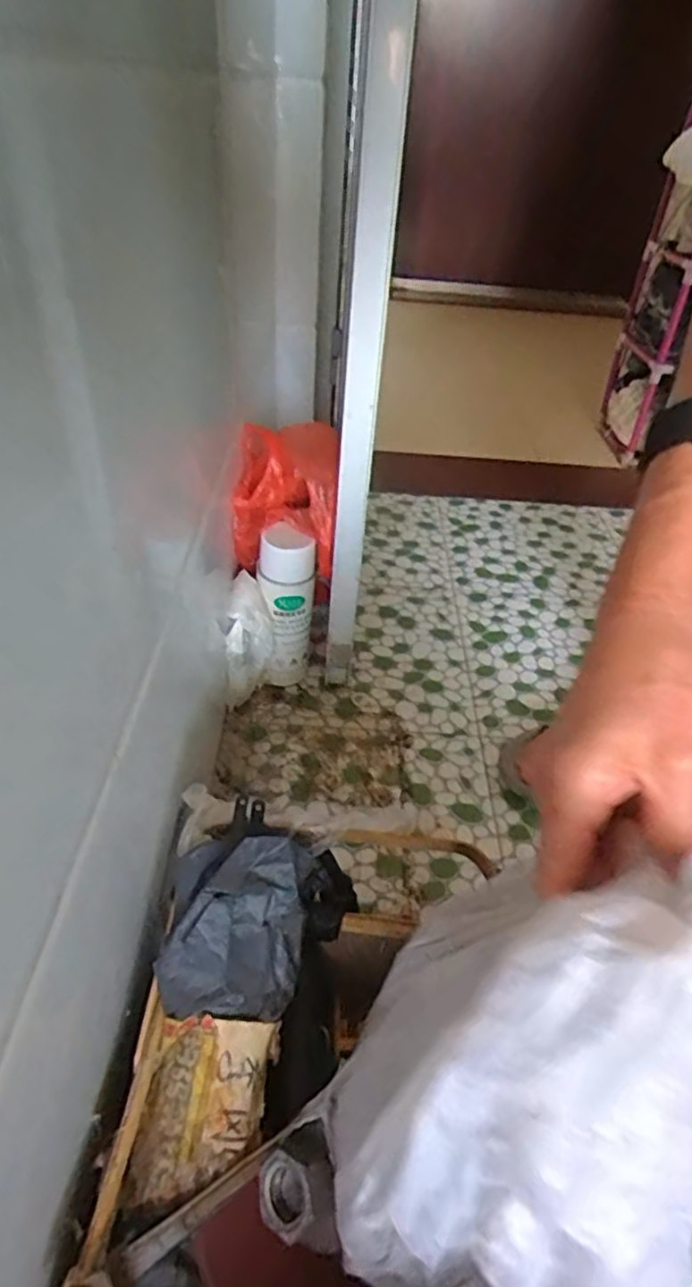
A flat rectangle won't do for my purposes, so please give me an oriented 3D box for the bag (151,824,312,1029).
[{"bbox_3d":[-0.063,0.177,0.432,0.100,0.045,0.106,24,67,-30],"label":"bag"}]

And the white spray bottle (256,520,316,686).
[{"bbox_3d":[-0.069,-0.034,0.775,0.055,0.205,0.046,-17,44,-24],"label":"white spray bottle"}]

